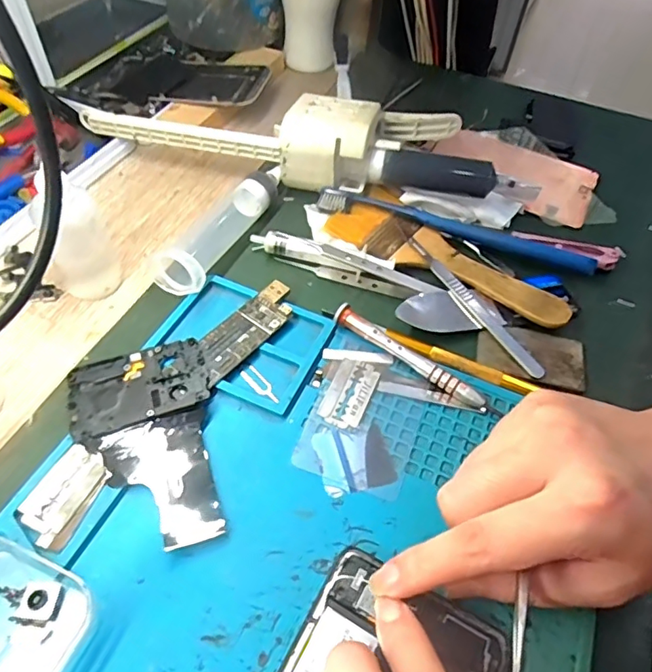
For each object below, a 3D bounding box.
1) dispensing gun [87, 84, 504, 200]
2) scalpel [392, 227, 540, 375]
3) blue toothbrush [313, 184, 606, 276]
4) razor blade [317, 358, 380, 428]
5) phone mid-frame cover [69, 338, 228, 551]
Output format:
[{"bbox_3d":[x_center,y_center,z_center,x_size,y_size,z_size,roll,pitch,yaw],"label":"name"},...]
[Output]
[{"bbox_3d":[-0.035,-0.143,0.373,0.301,0.045,0.071,7,52,1],"label":"dispensing gun"},{"bbox_3d":[0.084,-0.027,0.322,0.011,0.008,0.134,-26,59,-22],"label":"scalpel"},{"bbox_3d":[0.083,-0.072,0.349,0.183,0.015,0.020,19,53,10],"label":"blue toothbrush"},{"bbox_3d":[0.013,0.029,0.277,0.022,0.004,0.041,22,54,12],"label":"razor blade"},{"bbox_3d":[-0.084,0.050,0.251,0.066,0.010,0.106,-15,55,-15],"label":"phone mid-frame cover"}]

